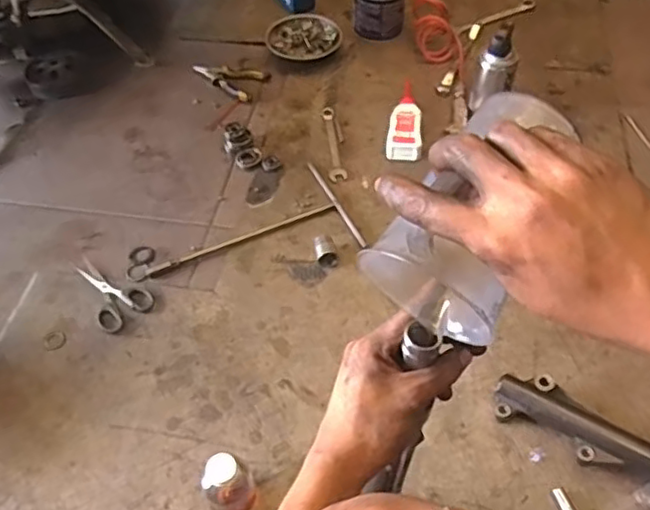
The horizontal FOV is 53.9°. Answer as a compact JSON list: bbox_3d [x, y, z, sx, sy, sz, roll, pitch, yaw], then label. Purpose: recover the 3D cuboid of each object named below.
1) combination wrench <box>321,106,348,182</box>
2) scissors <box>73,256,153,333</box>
[{"bbox_3d":[0.013,-0.200,1.135,0.028,0.012,0.202,-5,52,-4],"label":"combination wrench"},{"bbox_3d":[-0.318,0.047,0.931,0.078,0.005,0.151,-36,60,-25],"label":"scissors"}]

